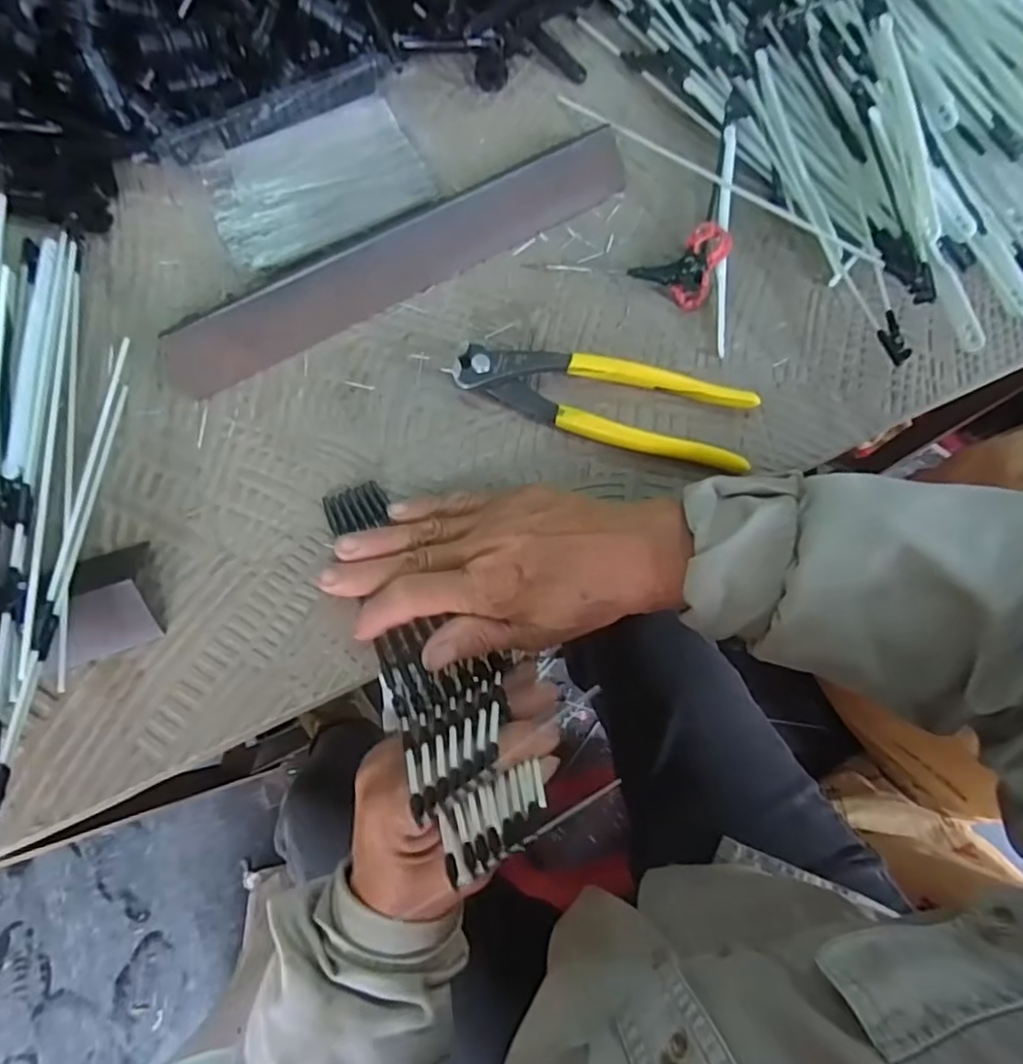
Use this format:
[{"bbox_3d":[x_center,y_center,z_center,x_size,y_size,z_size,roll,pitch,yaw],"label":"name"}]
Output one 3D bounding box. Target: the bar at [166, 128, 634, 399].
[{"bbox_3d":[-0.057,-0.158,0.357,0.283,0.026,0.034,-33,78,-10],"label":"bar"}]

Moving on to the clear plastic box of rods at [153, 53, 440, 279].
[{"bbox_3d":[-0.120,-0.216,0.372,0.130,0.019,0.094,-28,78,-9],"label":"clear plastic box of rods"}]

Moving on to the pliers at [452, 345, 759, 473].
[{"bbox_3d":[0.051,-0.075,0.346,0.160,0.016,0.050,14,75,2],"label":"pliers"}]

